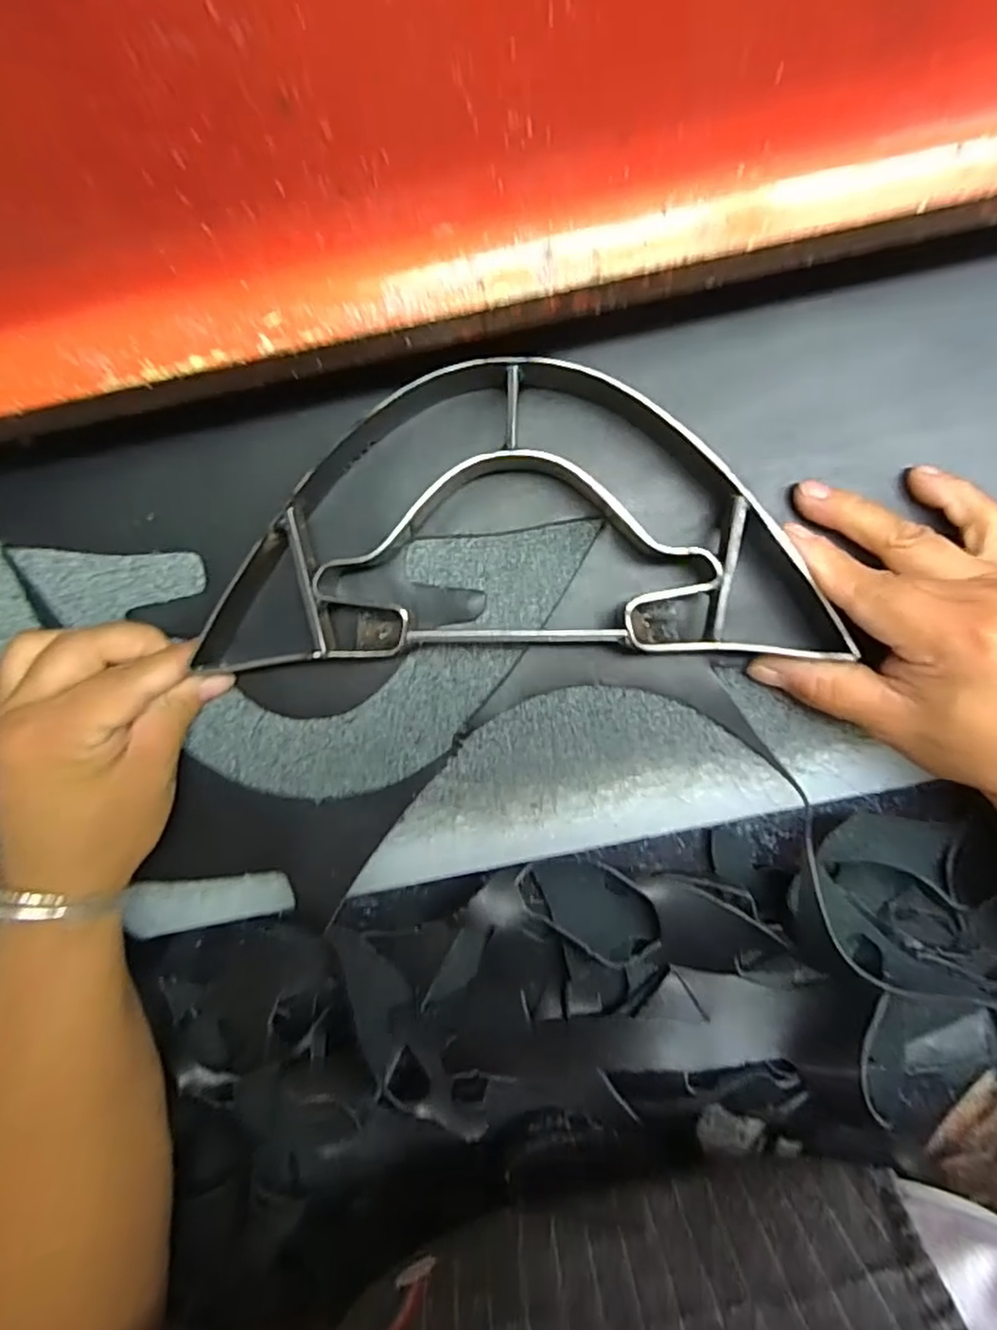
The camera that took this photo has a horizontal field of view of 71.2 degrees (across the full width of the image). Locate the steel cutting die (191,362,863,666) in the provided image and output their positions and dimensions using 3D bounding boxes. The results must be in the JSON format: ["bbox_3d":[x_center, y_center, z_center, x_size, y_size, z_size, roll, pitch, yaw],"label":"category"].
[{"bbox_3d":[0.004,-0.067,0.300,0.260,0.043,0.130,-2,97,2],"label":"steel cutting die"}]

